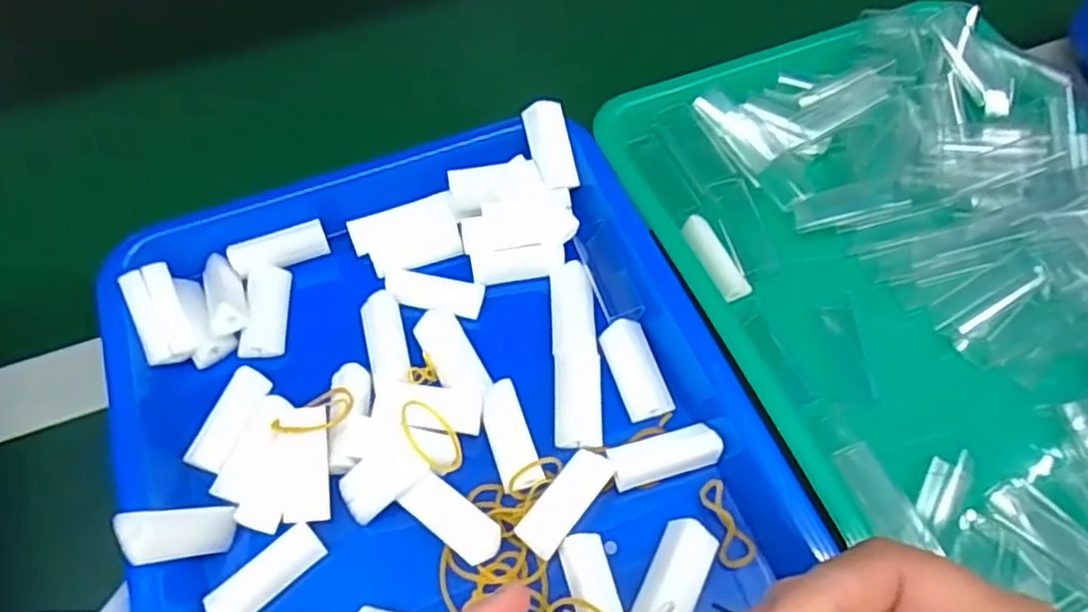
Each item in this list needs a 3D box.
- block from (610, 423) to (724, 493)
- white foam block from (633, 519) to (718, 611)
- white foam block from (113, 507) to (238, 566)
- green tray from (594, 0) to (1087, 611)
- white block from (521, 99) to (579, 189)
[{"bbox_3d":[0.051,0.063,0.308,0.047,0.011,0.020,-14,60,-8],"label":"block"},{"bbox_3d":[0.051,0.107,0.280,0.020,0.011,0.045,23,62,14],"label":"white foam block"},{"bbox_3d":[-0.137,0.087,0.271,0.011,0.045,0.018,-39,61,20],"label":"white foam block"},{"bbox_3d":[0.196,-0.013,0.339,0.236,0.033,0.324,-20,61,-11],"label":"green tray"},{"bbox_3d":[0.005,-0.083,0.373,0.021,0.009,0.046,-18,91,-7],"label":"white block"}]

